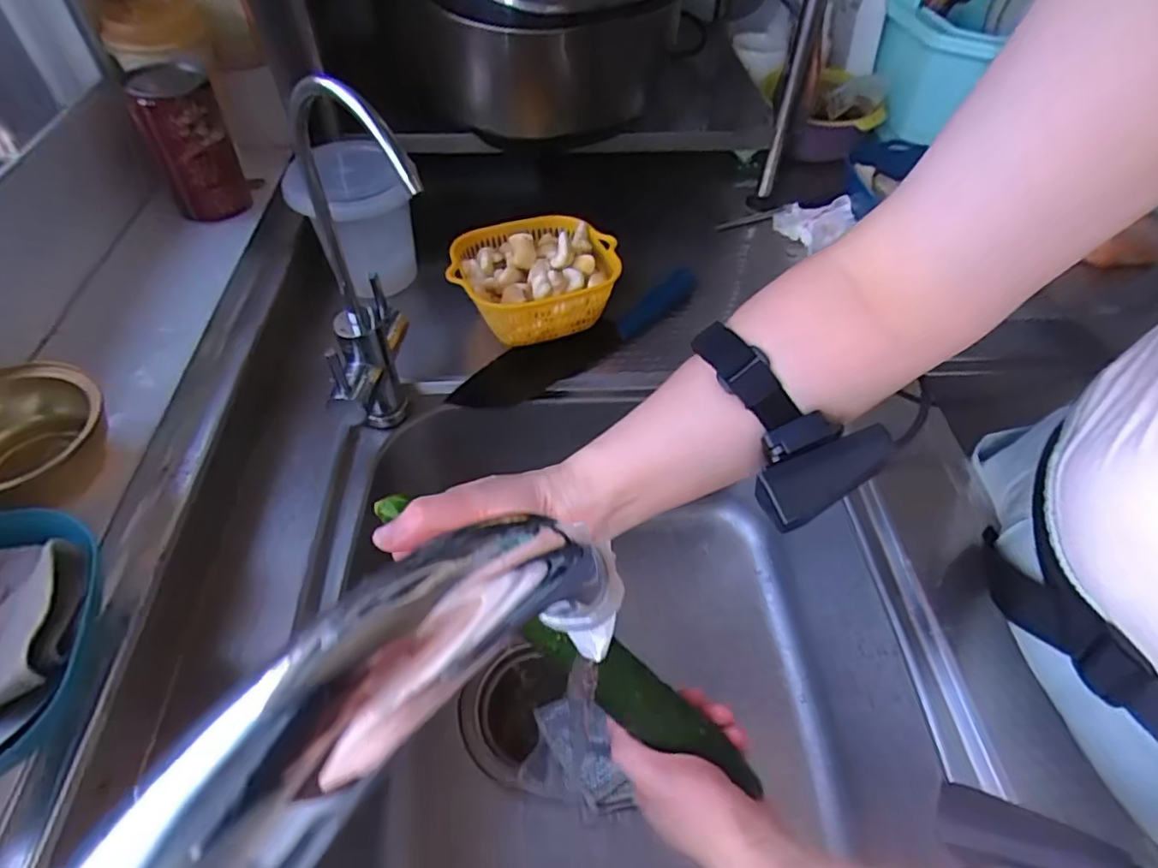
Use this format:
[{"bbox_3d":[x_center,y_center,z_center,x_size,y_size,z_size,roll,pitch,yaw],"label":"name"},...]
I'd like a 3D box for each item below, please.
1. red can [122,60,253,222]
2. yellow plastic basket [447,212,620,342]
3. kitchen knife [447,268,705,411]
[{"bbox_3d":[-0.335,-0.249,0.542,0.062,0.109,0.059,-18,51,-17],"label":"red can"},{"bbox_3d":[-0.041,-0.142,0.586,0.145,0.074,0.135,-16,51,-16],"label":"yellow plastic basket"},{"bbox_3d":[0.012,-0.094,0.591,0.286,0.015,0.059,-27,55,-24],"label":"kitchen knife"}]

